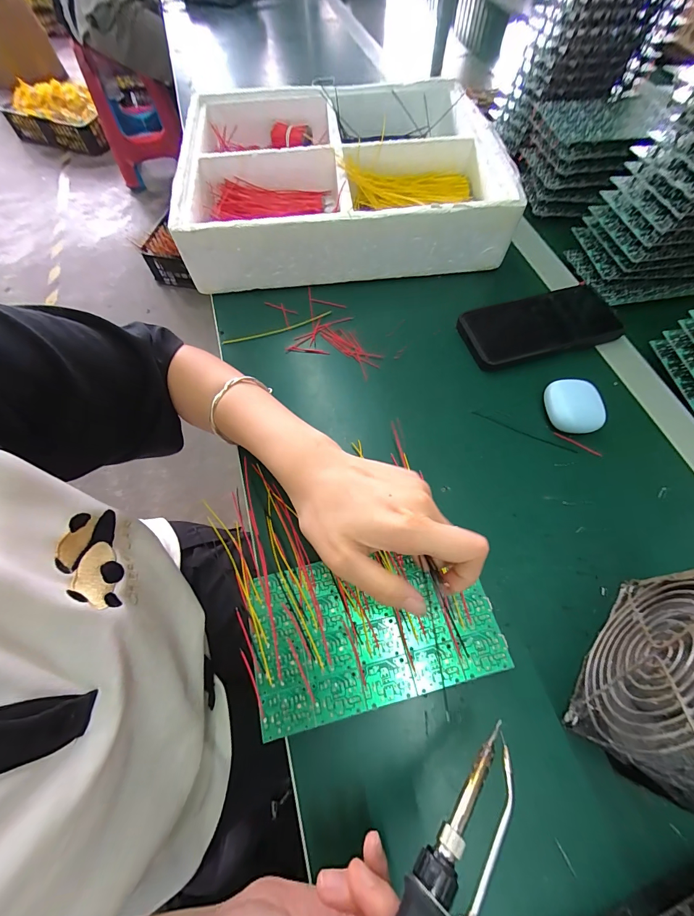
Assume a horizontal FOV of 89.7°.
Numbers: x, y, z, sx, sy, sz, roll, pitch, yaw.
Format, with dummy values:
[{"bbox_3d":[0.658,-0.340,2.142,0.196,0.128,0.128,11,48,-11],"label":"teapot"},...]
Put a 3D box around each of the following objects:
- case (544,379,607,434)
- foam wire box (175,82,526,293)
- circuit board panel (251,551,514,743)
[{"bbox_3d":[0.213,-0.048,0.328,0.046,0.024,0.046,4,65,2],"label":"case"},{"bbox_3d":[-0.014,-0.379,0.464,0.375,0.083,0.340,-6,65,-3],"label":"foam wire box"},{"bbox_3d":[0.020,0.121,0.254,0.169,0.005,0.098,-12,65,-3],"label":"circuit board panel"}]

